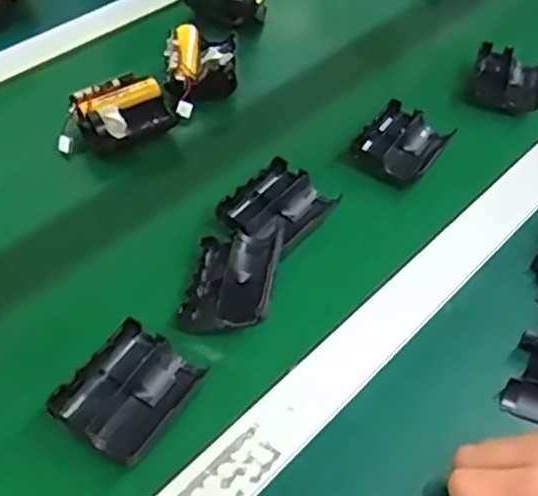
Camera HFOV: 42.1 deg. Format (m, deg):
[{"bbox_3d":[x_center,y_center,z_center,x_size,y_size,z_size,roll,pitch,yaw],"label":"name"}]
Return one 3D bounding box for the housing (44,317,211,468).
[{"bbox_3d":[-0.088,0.090,0.439,0.062,0.019,0.077,27,52,18],"label":"housing"}]

